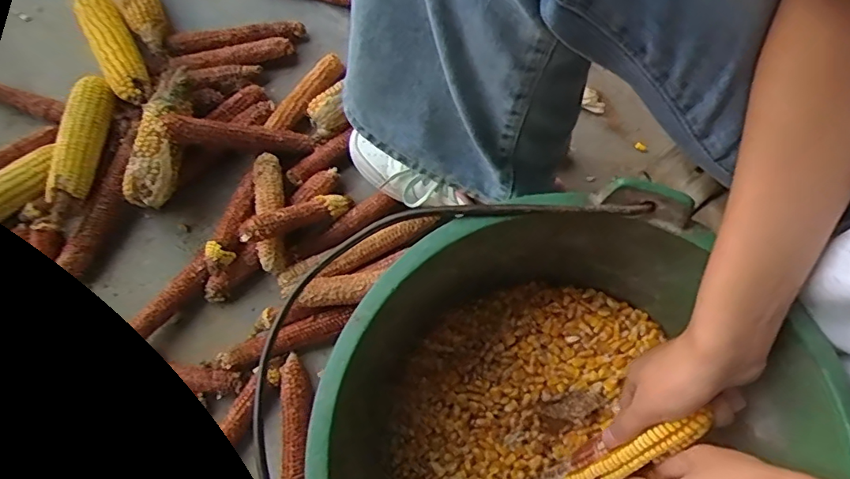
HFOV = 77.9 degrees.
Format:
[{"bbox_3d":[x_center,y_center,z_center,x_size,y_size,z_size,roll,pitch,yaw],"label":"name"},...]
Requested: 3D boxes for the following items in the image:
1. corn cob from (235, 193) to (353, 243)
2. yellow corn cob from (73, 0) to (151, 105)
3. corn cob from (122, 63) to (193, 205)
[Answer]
[{"bbox_3d":[-0.134,-0.027,0.556,0.028,0.021,0.131,48,41,16],"label":"corn cob"},{"bbox_3d":[-0.386,-0.243,0.654,0.049,0.047,0.219,-32,73,-8],"label":"yellow corn cob"},{"bbox_3d":[-0.301,-0.123,0.600,0.055,0.043,0.182,-3,71,2],"label":"corn cob"}]

